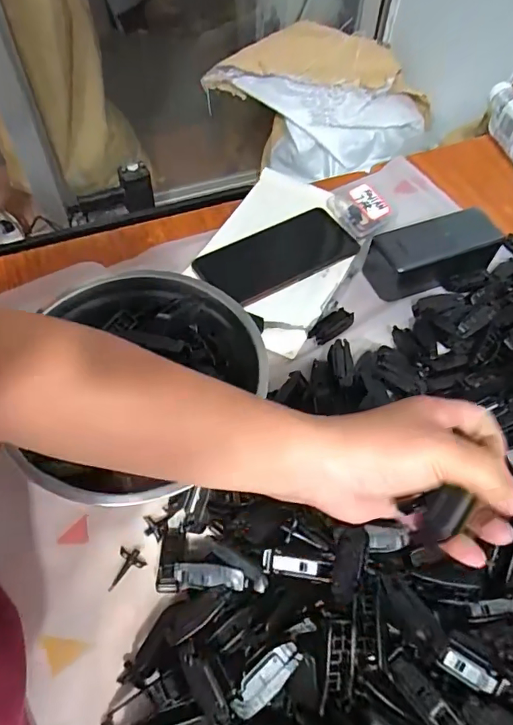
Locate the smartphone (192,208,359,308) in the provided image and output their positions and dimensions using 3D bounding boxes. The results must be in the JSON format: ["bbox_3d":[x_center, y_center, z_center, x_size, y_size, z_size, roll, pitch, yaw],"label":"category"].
[{"bbox_3d":[0.023,-0.113,0.516,0.162,0.015,0.083,-27,62,-17],"label":"smartphone"}]

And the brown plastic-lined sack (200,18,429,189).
[{"bbox_3d":[0.133,-0.560,1.073,0.485,0.231,0.190,6,57,3],"label":"brown plastic-lined sack"}]

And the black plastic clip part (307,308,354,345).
[{"bbox_3d":[0.073,-0.035,0.470,0.047,0.006,0.022,-35,64,-22],"label":"black plastic clip part"}]

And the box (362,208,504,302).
[{"bbox_3d":[0.182,-0.116,0.493,0.130,0.044,0.060,-16,59,-11],"label":"box"}]

